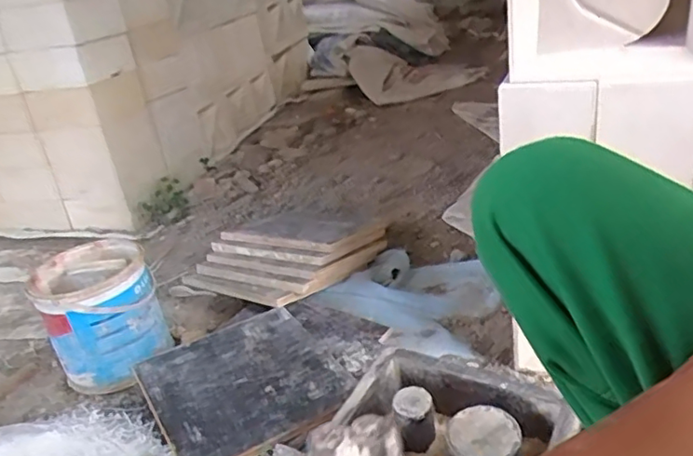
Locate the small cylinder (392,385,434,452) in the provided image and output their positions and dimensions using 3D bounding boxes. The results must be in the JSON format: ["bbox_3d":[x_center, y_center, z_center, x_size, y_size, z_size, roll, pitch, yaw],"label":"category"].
[{"bbox_3d":[0.077,0.220,0.673,0.048,0.069,0.037,-19,25,-20],"label":"small cylinder"}]

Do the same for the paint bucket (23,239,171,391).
[{"bbox_3d":[-0.400,0.144,0.977,0.165,0.188,0.167,-8,24,4],"label":"paint bucket"}]

